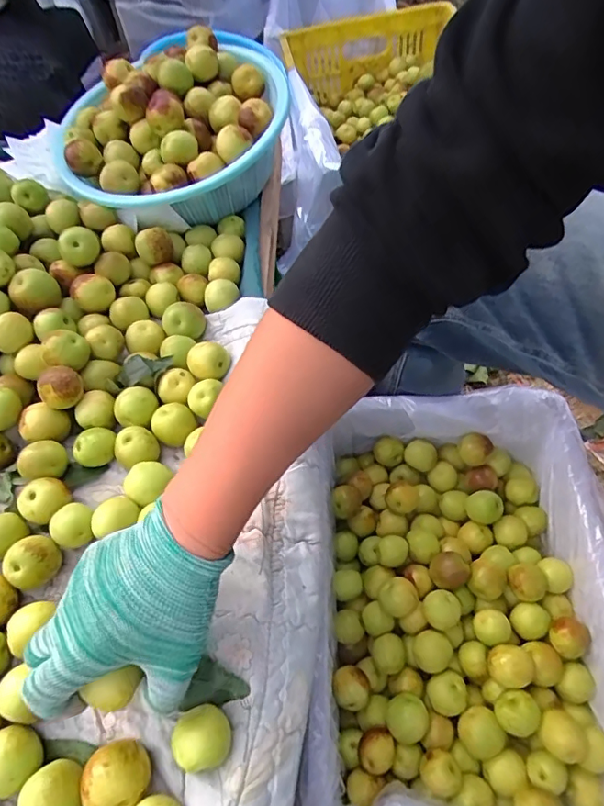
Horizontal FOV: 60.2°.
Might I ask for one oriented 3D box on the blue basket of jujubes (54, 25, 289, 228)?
[{"bbox_3d":[-0.148,-0.314,0.604,0.262,0.107,0.262,-20,56,-9],"label":"blue basket of jujubes"}]

